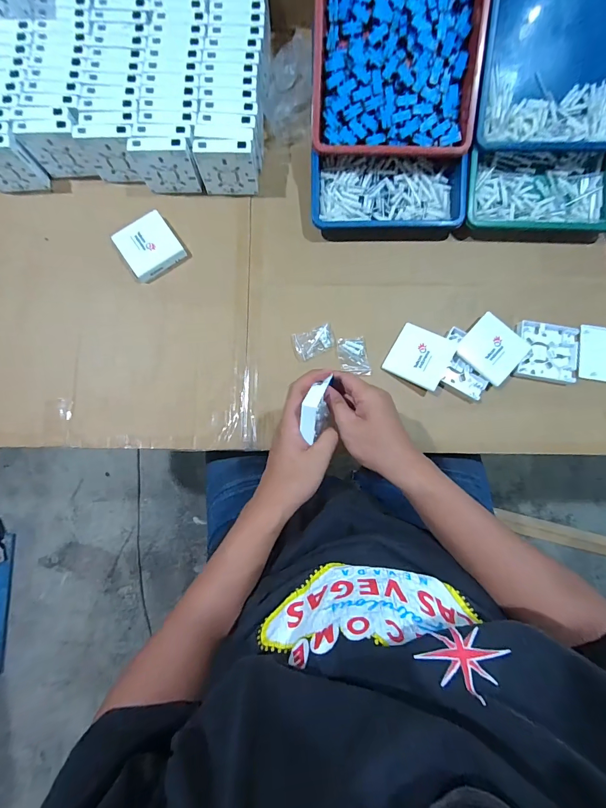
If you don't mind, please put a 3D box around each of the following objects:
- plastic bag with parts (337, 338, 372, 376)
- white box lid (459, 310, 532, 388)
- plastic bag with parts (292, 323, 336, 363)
[{"bbox_3d":[0.080,-0.076,0.538,0.047,0.013,0.064,-8,82,-1],"label":"plastic bag with parts"},{"bbox_3d":[0.288,-0.085,0.527,0.086,0.016,0.085,44,85,6],"label":"white box lid"},{"bbox_3d":[0.016,-0.098,0.542,0.066,0.012,0.044,-22,83,-3],"label":"plastic bag with parts"}]

